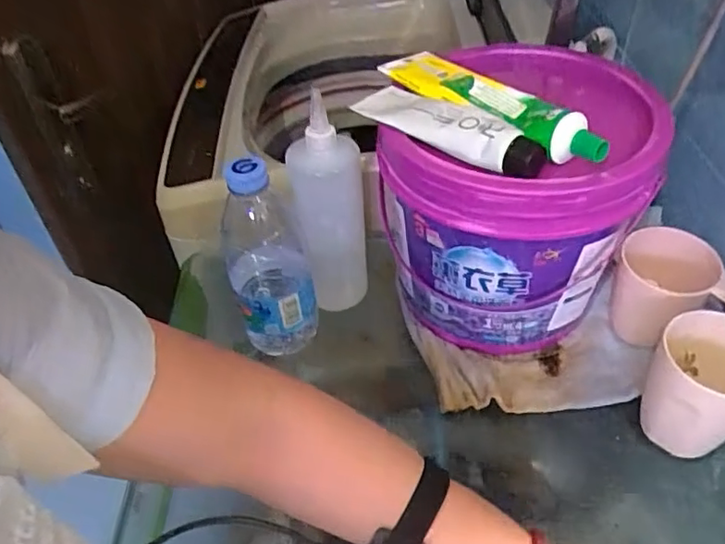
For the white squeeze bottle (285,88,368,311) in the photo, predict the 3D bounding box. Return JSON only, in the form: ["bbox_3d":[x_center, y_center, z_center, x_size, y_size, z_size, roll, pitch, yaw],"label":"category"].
[{"bbox_3d":[-0.029,-0.045,0.546,0.061,0.188,0.055,-6,44,-3],"label":"white squeeze bottle"}]

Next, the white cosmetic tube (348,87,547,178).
[{"bbox_3d":[0.059,-0.111,0.454,0.046,0.029,0.167,-32,51,-26],"label":"white cosmetic tube"}]

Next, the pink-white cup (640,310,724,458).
[{"bbox_3d":[0.260,0.093,0.460,0.073,0.106,0.081,17,48,20],"label":"pink-white cup"}]

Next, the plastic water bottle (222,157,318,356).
[{"bbox_3d":[-0.080,-0.002,0.518,0.071,0.199,0.059,-10,45,-6],"label":"plastic water bottle"}]

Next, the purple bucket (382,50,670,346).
[{"bbox_3d":[0.144,-0.061,0.545,0.190,0.195,0.231,21,49,23],"label":"purple bucket"}]

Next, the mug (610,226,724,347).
[{"bbox_3d":[0.268,0.019,0.523,0.094,0.081,0.073,20,49,23],"label":"mug"}]

